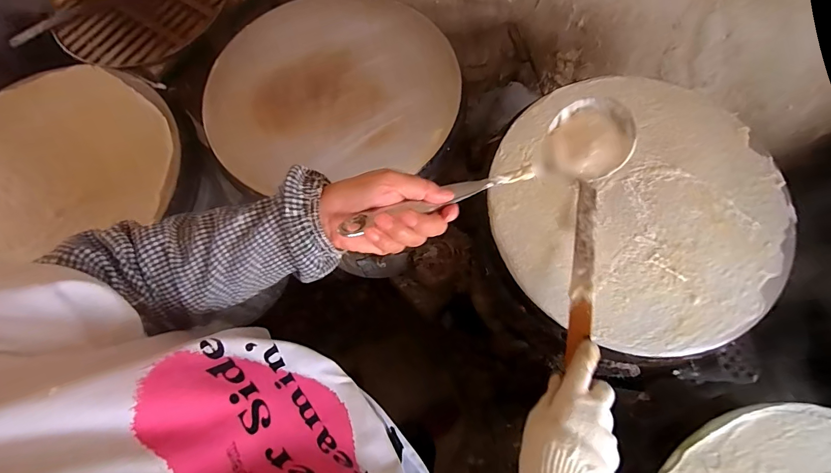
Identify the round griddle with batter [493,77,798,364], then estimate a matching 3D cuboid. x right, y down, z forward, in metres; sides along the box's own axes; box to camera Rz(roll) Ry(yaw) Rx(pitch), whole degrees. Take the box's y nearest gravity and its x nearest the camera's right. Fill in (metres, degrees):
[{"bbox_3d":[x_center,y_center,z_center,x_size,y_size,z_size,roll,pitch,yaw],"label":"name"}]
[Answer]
[{"bbox_3d":[0.295,-0.044,0.525,0.372,0.024,0.371,-1,73,4],"label":"round griddle with batter"}]

